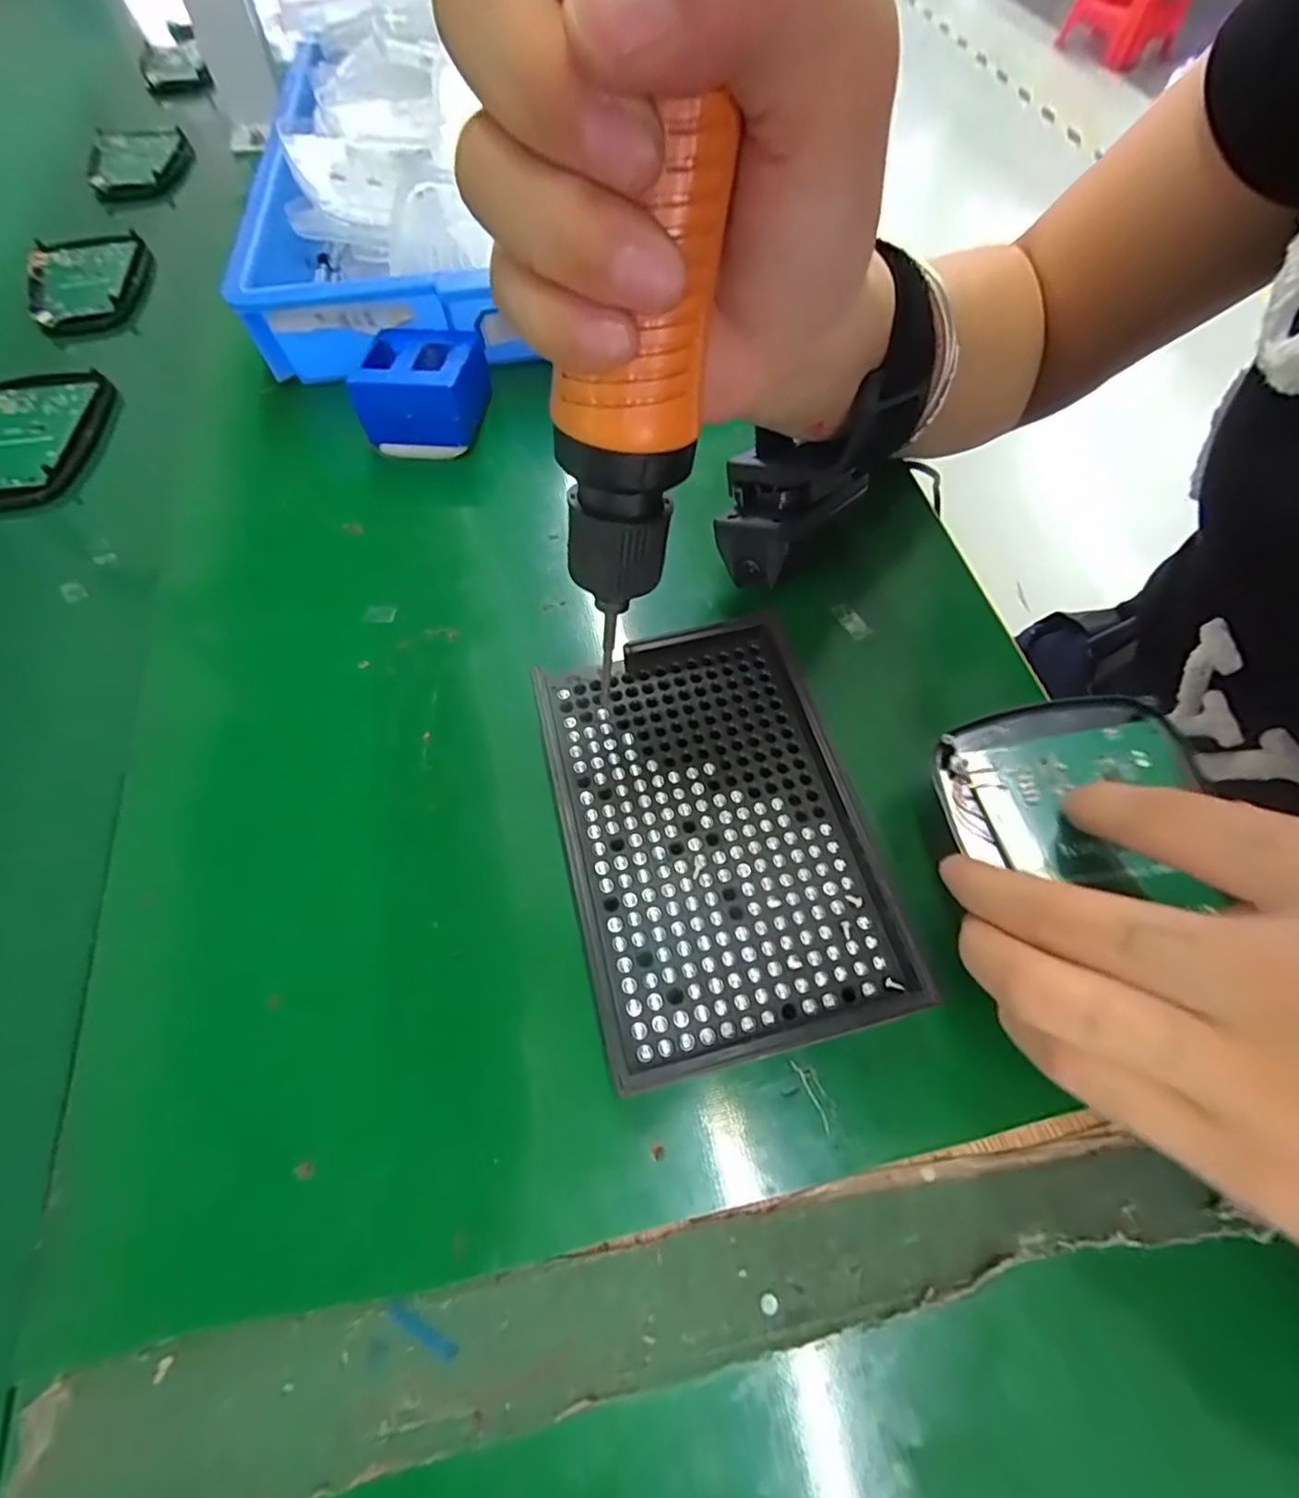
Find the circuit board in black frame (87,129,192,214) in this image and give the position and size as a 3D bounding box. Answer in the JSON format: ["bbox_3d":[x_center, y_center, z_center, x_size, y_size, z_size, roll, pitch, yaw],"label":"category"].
[{"bbox_3d":[-0.368,-0.420,0.443,0.053,0.019,0.085,-9,62,-6],"label":"circuit board in black frame"}]

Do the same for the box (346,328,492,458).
[{"bbox_3d":[-0.106,-0.175,0.296,0.055,0.035,0.052,2,63,2],"label":"box"}]

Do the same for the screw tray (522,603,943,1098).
[{"bbox_3d":[0.019,0.024,0.203,0.094,0.024,0.137,-14,64,-6],"label":"screw tray"}]

